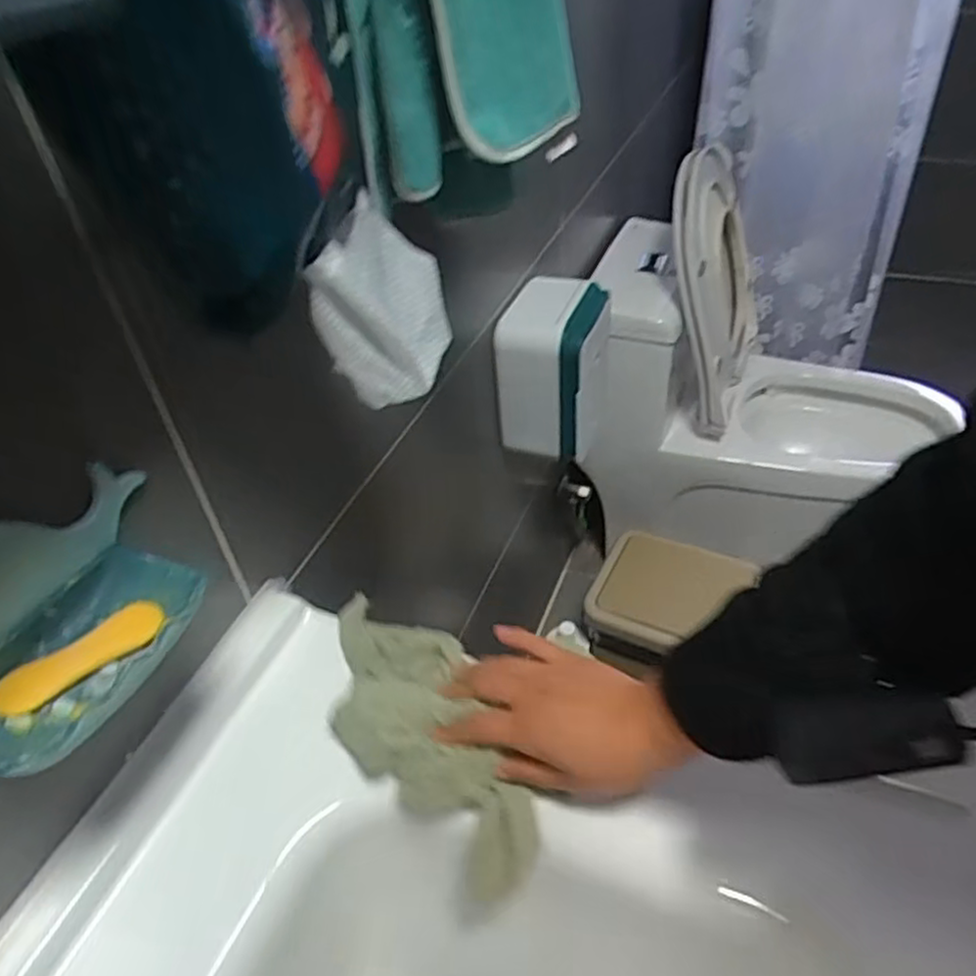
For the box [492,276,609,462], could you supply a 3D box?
[{"bbox_3d":[0.088,-0.166,0.982,0.129,0.197,0.144,7,42,13],"label":"box"}]

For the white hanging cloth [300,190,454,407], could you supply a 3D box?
[{"bbox_3d":[-0.062,-0.111,0.433,0.023,0.108,0.104,-3,47,32],"label":"white hanging cloth"}]

